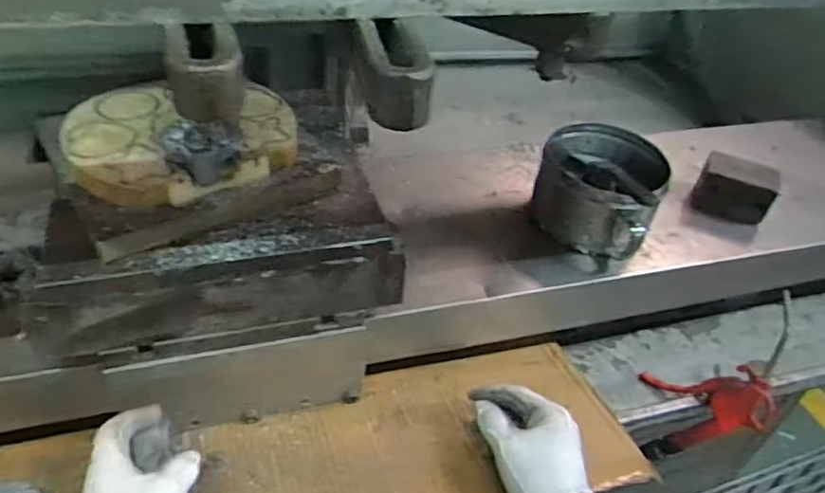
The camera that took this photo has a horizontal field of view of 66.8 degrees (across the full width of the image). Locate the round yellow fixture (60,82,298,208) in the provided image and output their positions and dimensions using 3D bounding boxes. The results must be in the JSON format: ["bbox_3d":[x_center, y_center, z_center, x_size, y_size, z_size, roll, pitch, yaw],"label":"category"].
[{"bbox_3d":[-0.187,-0.093,0.514,0.172,0.025,0.145,-22,48,-28],"label":"round yellow fixture"}]

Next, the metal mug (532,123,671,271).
[{"bbox_3d":[0.208,-0.068,0.699,0.135,0.099,0.128,24,45,20],"label":"metal mug"}]

